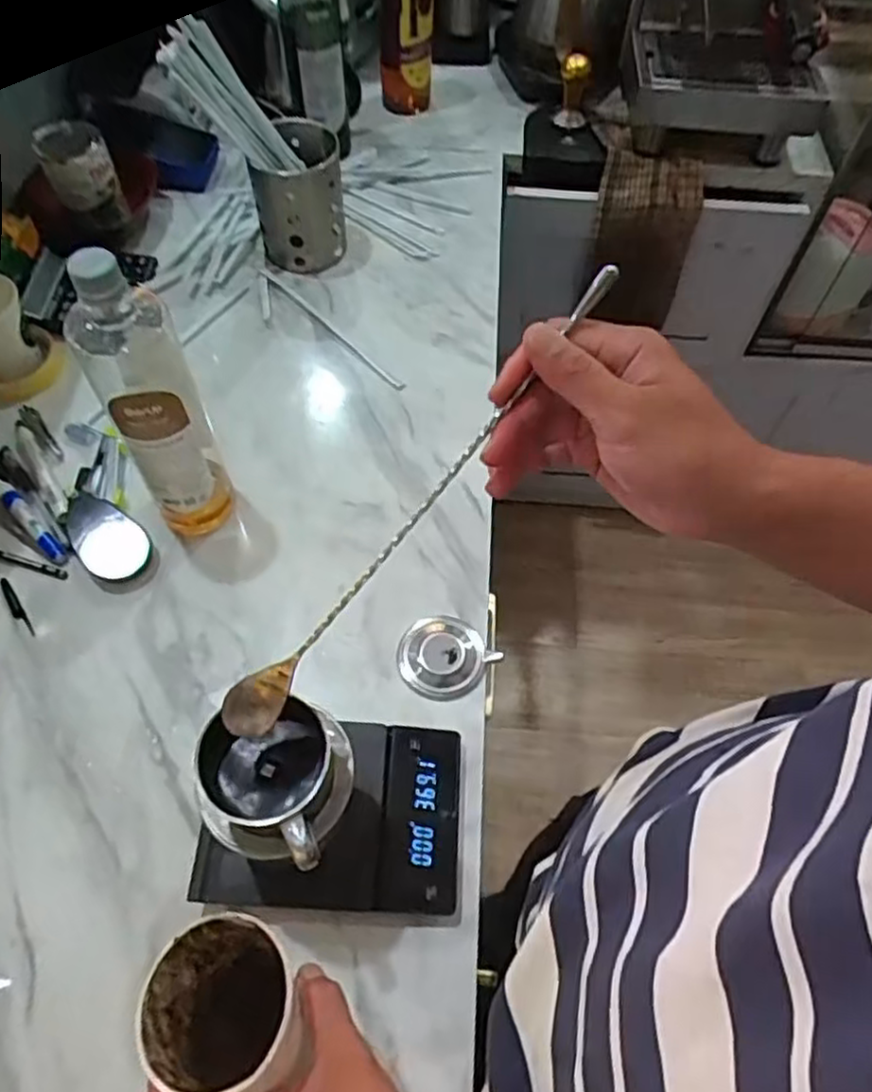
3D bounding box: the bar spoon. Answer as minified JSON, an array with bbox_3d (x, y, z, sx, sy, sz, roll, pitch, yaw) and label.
[{"bbox_3d":[-0.013,-0.014,0.368,0.024,0.018,0.296,45,102,22],"label":"bar spoon"}]

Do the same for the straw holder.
[{"bbox_3d":[-0.158,-0.408,0.848,0.097,0.117,0.120,-3,59,-3],"label":"straw holder"}]

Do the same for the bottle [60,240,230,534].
[{"bbox_3d":[-0.222,-0.108,0.575,0.069,0.265,0.062,-25,62,-16],"label":"bottle"}]

